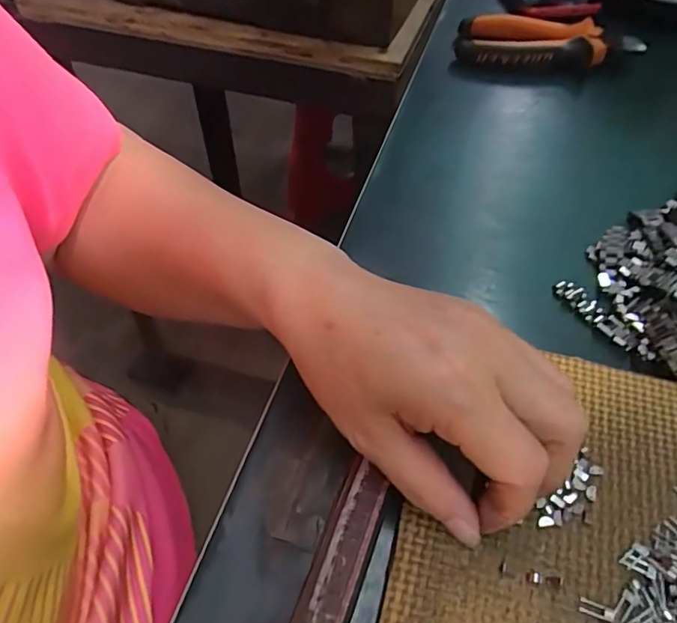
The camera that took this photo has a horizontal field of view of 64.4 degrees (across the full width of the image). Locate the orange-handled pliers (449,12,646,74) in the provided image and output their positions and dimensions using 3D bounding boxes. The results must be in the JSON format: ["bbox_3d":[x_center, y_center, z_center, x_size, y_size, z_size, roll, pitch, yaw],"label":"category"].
[{"bbox_3d":[0.176,-0.227,0.461,0.144,0.032,0.060,6,53,6],"label":"orange-handled pliers"}]

